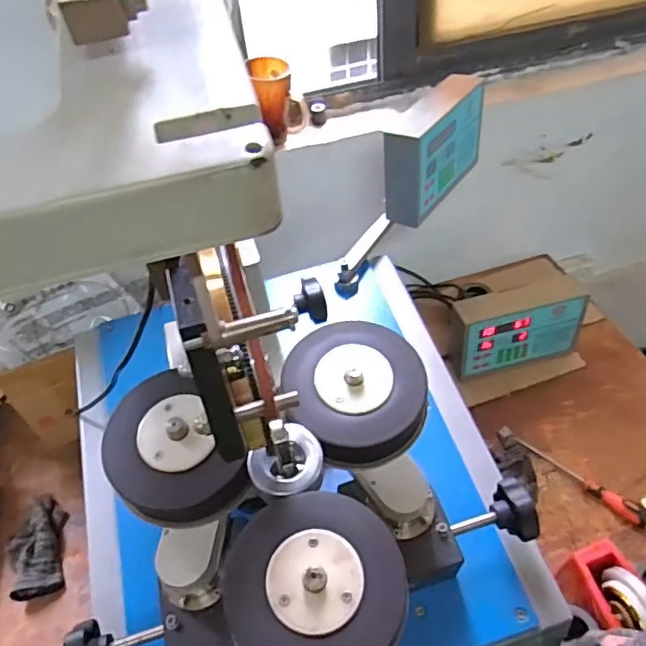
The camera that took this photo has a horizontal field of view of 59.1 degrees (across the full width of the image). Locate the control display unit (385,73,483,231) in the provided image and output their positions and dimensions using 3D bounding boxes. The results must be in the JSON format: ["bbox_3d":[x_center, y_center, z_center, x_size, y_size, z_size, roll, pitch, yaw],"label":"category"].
[{"bbox_3d":[0.174,-0.278,0.901,0.075,0.136,0.228,23,53,25],"label":"control display unit"}]

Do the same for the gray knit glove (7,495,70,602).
[{"bbox_3d":[-0.440,0.346,0.878,0.082,0.033,0.149,-21,48,-13],"label":"gray knit glove"}]

